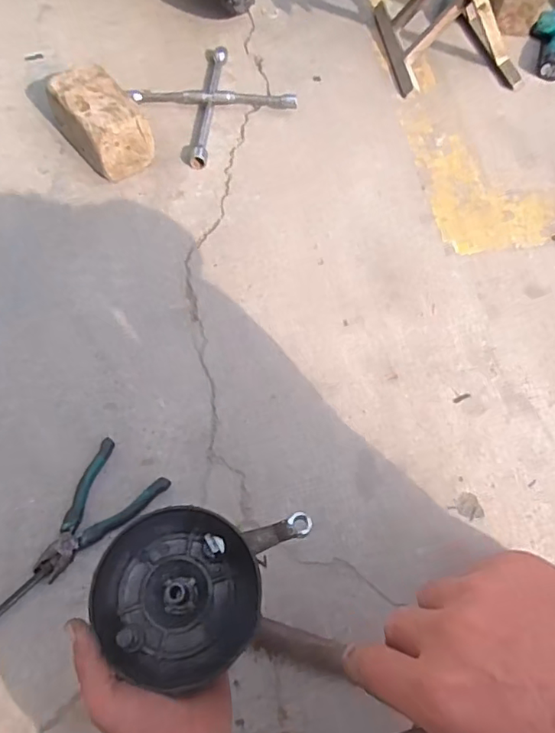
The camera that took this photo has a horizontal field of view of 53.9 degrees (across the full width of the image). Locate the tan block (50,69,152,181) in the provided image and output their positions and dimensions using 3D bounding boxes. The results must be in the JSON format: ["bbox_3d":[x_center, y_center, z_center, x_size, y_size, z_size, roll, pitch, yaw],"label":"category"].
[{"bbox_3d":[-0.333,-0.457,1.033,0.117,0.116,0.197,-34,67,-20],"label":"tan block"}]

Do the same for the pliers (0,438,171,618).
[{"bbox_3d":[-0.320,0.232,0.725,0.350,0.020,0.113,-36,68,-21],"label":"pliers"}]

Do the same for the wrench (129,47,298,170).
[{"bbox_3d":[-0.136,-0.546,1.123,0.252,0.034,0.252,-35,67,-20],"label":"wrench"}]

